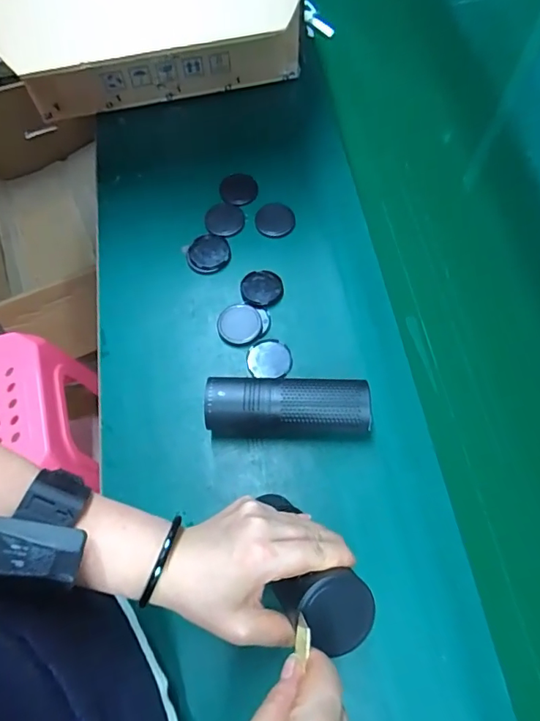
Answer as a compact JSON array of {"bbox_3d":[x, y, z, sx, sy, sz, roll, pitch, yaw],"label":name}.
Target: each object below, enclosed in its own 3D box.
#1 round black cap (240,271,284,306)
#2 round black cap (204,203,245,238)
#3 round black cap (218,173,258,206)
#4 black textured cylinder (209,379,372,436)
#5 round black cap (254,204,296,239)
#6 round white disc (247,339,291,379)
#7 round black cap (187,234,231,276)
[{"bbox_3d":[-0.010,-0.088,0.583,0.049,0.004,0.047,0,66,0],"label":"round black cap"},{"bbox_3d":[-0.059,-0.184,0.626,0.050,0.004,0.055,0,66,0],"label":"round black cap"},{"bbox_3d":[-0.042,-0.231,0.648,0.051,0.005,0.059,-8,66,-4],"label":"round black cap"},{"bbox_3d":[0.018,0.051,0.498,0.162,0.053,0.052,0,66,0],"label":"black textured cylinder"},{"bbox_3d":[0.007,-0.180,0.621,0.049,0.005,0.054,16,67,7],"label":"round black cap"},{"bbox_3d":[-0.001,-0.003,0.545,0.050,0.004,0.047,0,66,0],"label":"round white disc"},{"bbox_3d":[-0.077,-0.133,0.603,0.054,0.006,0.054,0,66,0],"label":"round black cap"}]

